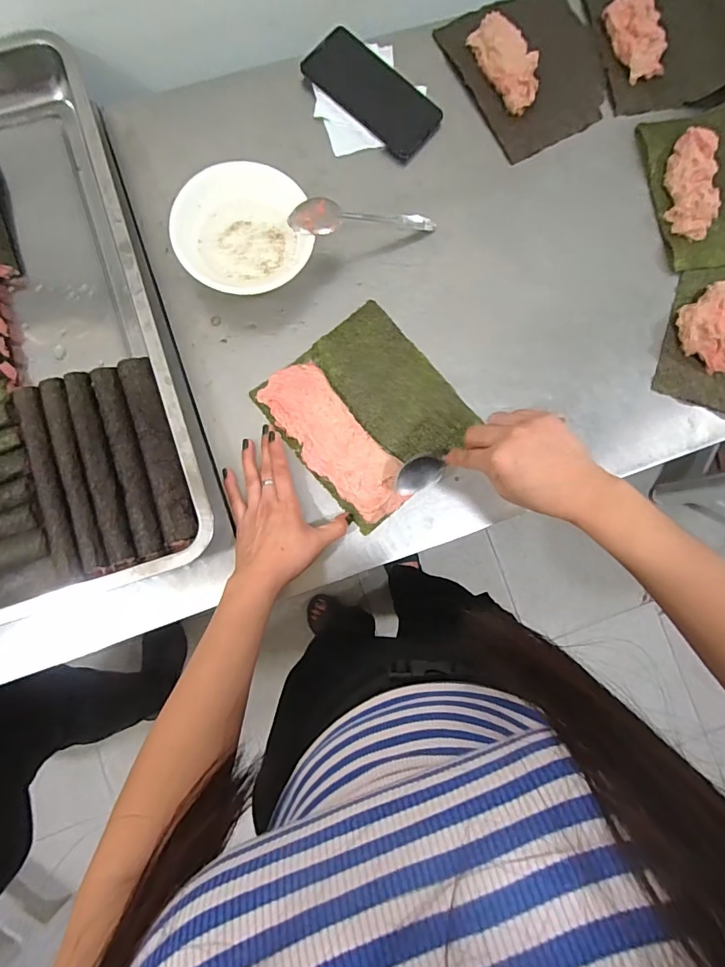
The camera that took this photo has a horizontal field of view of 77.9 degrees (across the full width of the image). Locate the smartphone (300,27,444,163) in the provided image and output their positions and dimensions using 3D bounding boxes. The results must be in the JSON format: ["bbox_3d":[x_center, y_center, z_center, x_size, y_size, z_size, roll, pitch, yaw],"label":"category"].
[{"bbox_3d":[0.014,-0.466,0.533,0.164,0.007,0.079,41,83,3],"label":"smartphone"}]

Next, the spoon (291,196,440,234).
[{"bbox_3d":[0.003,-0.293,0.503,0.171,0.027,0.030,-13,85,-26],"label":"spoon"}]

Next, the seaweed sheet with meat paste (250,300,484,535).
[{"bbox_3d":[0.008,-0.078,0.493,0.178,0.013,0.191,-40,89,-8],"label":"seaweed sheet with meat paste"}]

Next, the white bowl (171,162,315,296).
[{"bbox_3d":[-0.130,-0.277,0.485,0.135,0.040,0.143,0,83,-2],"label":"white bowl"}]

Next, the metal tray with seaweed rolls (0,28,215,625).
[{"bbox_3d":[-0.410,-0.151,0.459,0.389,0.047,0.583,-17,84,-4],"label":"metal tray with seaweed rolls"}]

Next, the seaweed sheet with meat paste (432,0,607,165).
[{"bbox_3d":[0.206,-0.508,0.541,0.157,0.034,0.182,-30,85,-5],"label":"seaweed sheet with meat paste"}]

